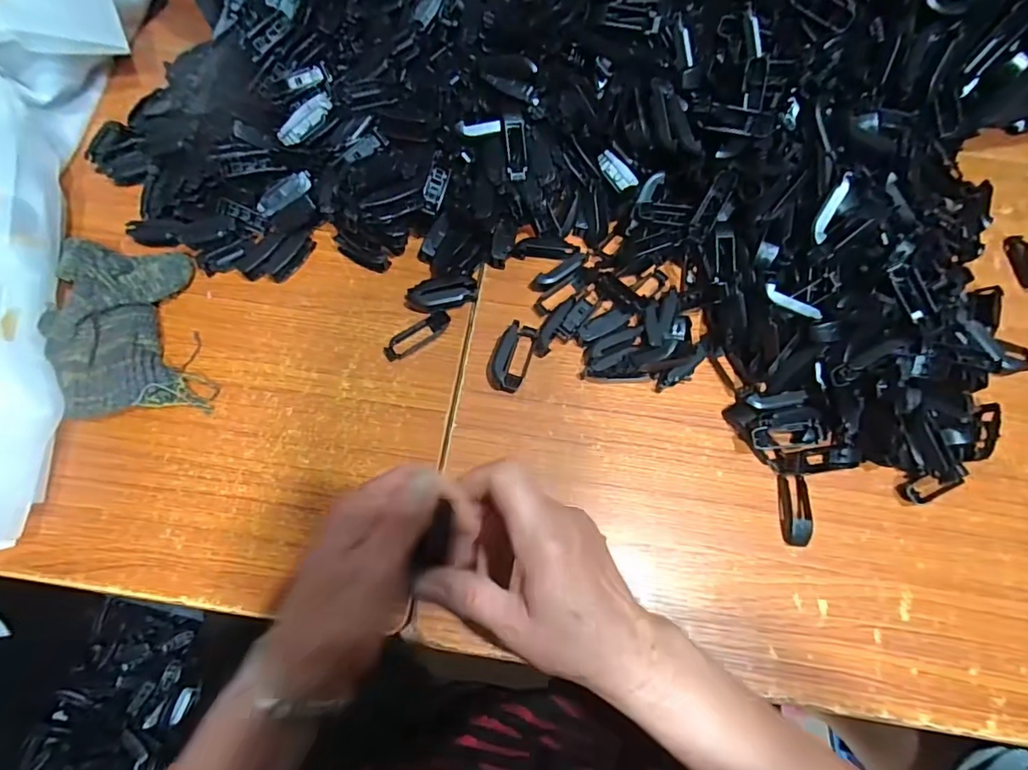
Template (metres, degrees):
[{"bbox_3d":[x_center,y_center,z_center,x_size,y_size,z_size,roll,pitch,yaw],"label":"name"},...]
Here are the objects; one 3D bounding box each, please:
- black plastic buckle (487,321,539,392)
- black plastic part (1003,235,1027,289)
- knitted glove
[{"bbox_3d":[-0.003,-0.023,0.404,0.031,0.016,0.058,16,70,5],"label":"black plastic buckle"},{"bbox_3d":[0.455,-0.110,0.454,0.020,0.011,0.054,-5,70,-3],"label":"black plastic part"},{"bbox_3d":[-0.302,-0.049,0.394,0.094,0.045,0.149,-15,71,-7],"label":"knitted glove"}]

